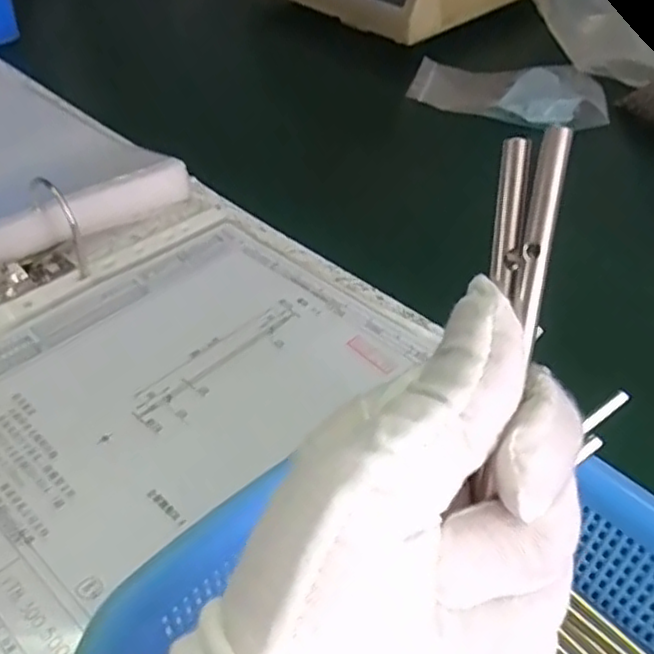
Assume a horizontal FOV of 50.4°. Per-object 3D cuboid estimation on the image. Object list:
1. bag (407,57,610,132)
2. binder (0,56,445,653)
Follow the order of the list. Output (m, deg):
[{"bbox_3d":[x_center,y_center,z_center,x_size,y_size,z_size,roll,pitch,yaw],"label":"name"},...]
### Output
[{"bbox_3d":[0.171,-0.226,0.658,0.174,0.018,0.110,11,44,8],"label":"bag"},{"bbox_3d":[-0.249,-0.057,0.462,0.541,0.050,0.340,33,51,28],"label":"binder"}]

